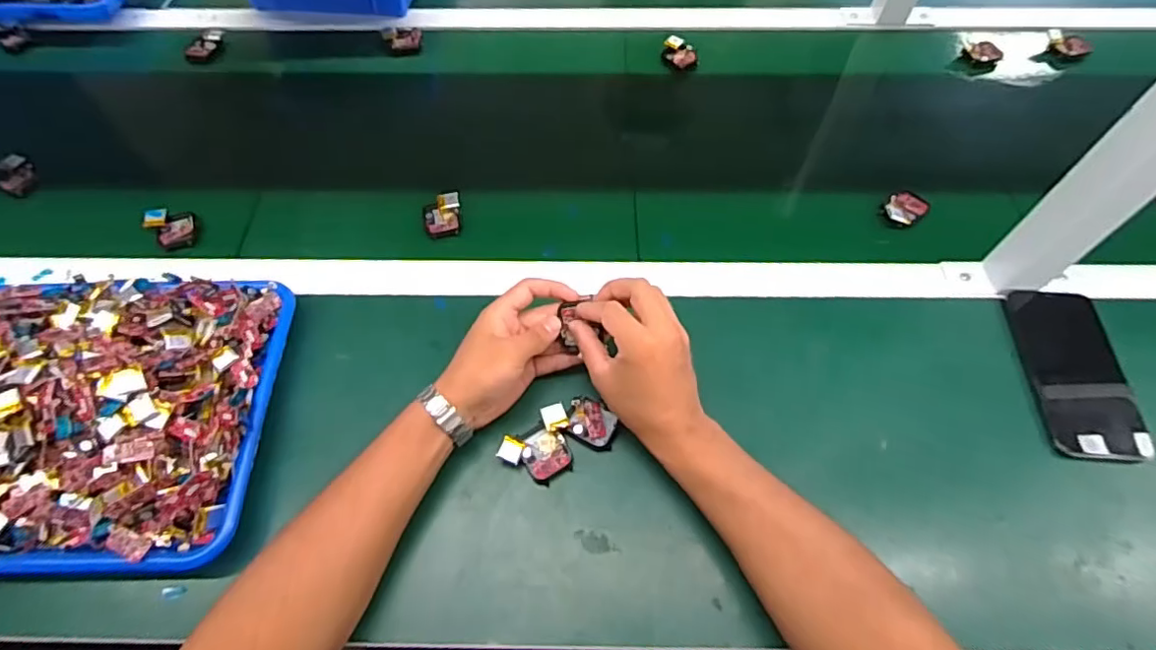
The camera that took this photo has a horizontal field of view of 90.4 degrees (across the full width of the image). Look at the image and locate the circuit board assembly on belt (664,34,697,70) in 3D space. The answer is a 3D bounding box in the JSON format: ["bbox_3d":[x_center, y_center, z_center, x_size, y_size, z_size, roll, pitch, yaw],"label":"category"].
[{"bbox_3d":[0.134,-0.354,0.752,0.044,0.020,0.055,5,60,4],"label":"circuit board assembly on belt"}]

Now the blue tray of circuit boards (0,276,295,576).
[{"bbox_3d":[-0.421,0.066,0.465,0.318,0.072,0.248,-1,60,0],"label":"blue tray of circuit boards"}]

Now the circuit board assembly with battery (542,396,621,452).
[{"bbox_3d":[0.002,0.079,0.487,0.062,0.009,0.038,15,61,9],"label":"circuit board assembly with battery"}]

